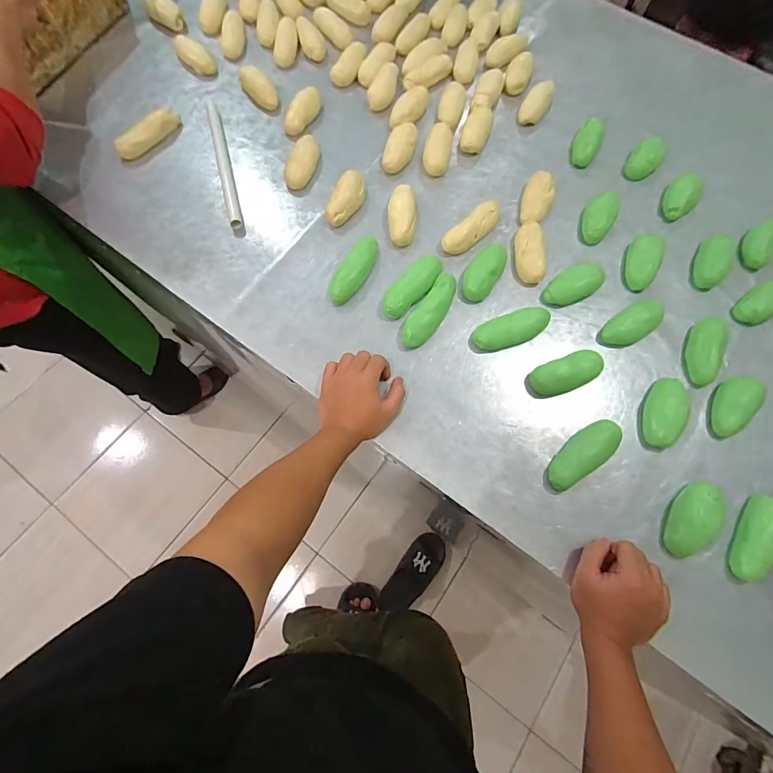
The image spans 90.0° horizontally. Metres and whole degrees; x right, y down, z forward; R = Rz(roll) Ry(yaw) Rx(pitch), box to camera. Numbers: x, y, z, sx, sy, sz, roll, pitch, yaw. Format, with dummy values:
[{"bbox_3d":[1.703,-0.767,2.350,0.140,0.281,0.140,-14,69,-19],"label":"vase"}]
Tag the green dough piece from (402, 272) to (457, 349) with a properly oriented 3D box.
[{"bbox_3d":[0.066,-0.111,0.571,0.038,0.029,0.128,34,74,9],"label":"green dough piece"}]

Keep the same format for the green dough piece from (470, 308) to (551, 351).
[{"bbox_3d":[0.185,-0.085,0.563,0.122,0.029,0.045,-18,73,-7],"label":"green dough piece"}]

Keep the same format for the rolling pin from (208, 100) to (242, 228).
[{"bbox_3d":[-0.280,-0.391,0.661,0.019,0.021,0.287,-14,73,-6],"label":"rolling pin"}]

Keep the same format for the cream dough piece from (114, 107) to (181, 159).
[{"bbox_3d":[-0.421,-0.448,0.680,0.029,0.031,0.122,40,75,11],"label":"cream dough piece"}]

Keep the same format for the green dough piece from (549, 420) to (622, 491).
[{"bbox_3d":[0.256,0.088,0.507,0.112,0.028,0.045,-32,75,-11],"label":"green dough piece"}]

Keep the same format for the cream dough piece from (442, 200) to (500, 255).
[{"bbox_3d":[0.138,-0.252,0.625,0.040,0.030,0.115,43,76,12],"label":"cream dough piece"}]

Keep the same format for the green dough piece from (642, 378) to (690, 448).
[{"bbox_3d":[0.386,0.037,0.535,0.044,0.032,0.098,22,73,6],"label":"green dough piece"}]

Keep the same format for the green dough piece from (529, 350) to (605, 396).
[{"bbox_3d":[0.253,-0.018,0.547,0.103,0.030,0.045,-21,73,-8],"label":"green dough piece"}]

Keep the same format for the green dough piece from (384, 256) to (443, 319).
[{"bbox_3d":[0.040,-0.149,0.587,0.042,0.028,0.117,37,75,10],"label":"green dough piece"}]

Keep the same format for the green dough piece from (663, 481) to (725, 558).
[{"bbox_3d":[0.381,0.165,0.481,0.043,0.030,0.096,35,74,10],"label":"green dough piece"}]

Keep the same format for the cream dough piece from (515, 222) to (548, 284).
[{"bbox_3d":[0.225,-0.215,0.610,0.042,0.028,0.102,6,72,1],"label":"cream dough piece"}]

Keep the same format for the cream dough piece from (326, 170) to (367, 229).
[{"bbox_3d":[-0.064,-0.307,0.638,0.047,0.029,0.096,18,72,5],"label":"cream dough piece"}]

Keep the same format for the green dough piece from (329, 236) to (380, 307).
[{"bbox_3d":[-0.050,-0.177,0.592,0.039,0.029,0.115,23,73,6],"label":"green dough piece"}]

